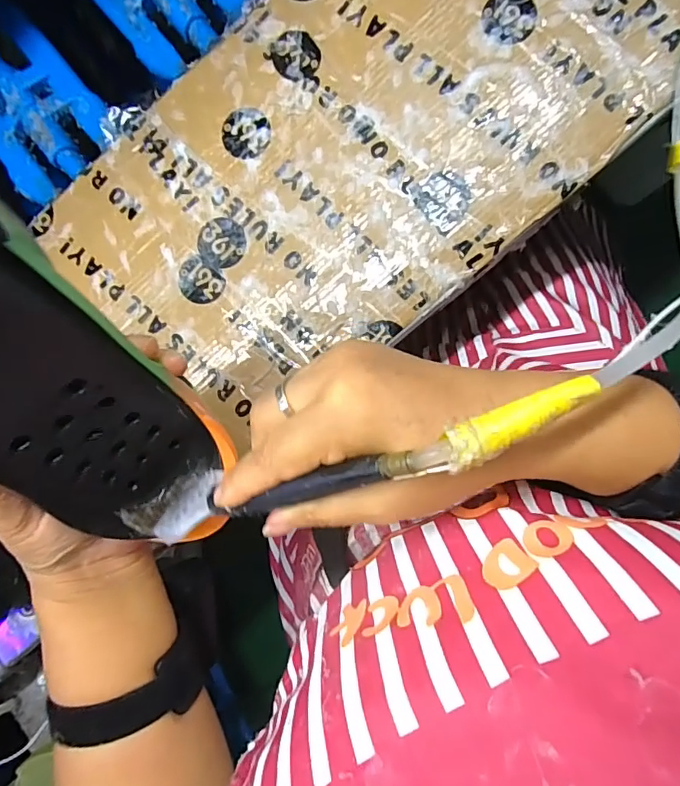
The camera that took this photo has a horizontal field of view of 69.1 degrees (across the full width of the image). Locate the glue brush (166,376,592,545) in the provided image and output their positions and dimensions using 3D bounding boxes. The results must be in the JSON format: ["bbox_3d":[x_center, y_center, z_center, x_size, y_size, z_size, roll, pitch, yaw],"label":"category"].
[{"bbox_3d":[-0.008,0.032,0.196,0.198,0.032,0.022,-20,86,35],"label":"glue brush"}]

